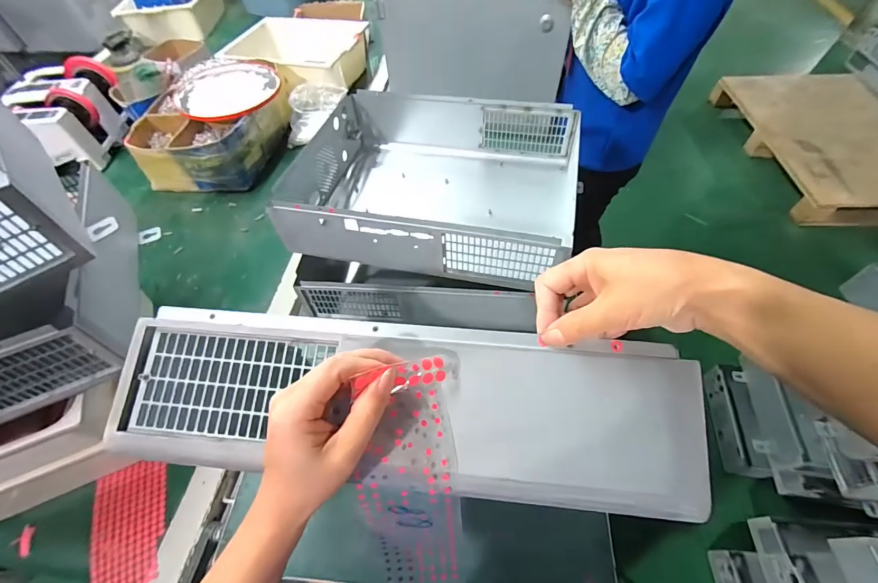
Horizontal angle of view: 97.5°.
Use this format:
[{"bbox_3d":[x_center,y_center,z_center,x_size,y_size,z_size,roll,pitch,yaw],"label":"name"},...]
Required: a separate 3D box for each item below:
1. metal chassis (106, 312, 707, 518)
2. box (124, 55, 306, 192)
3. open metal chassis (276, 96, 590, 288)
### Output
[{"bbox_3d":[-0.029,0.080,0.278,0.409,0.021,0.113,4,76,4],"label":"metal chassis"},{"bbox_3d":[-0.518,-0.402,0.922,0.263,0.135,0.358,6,56,8],"label":"box"},{"bbox_3d":[0.001,-0.186,0.645,0.427,0.120,0.339,9,57,9],"label":"open metal chassis"}]

